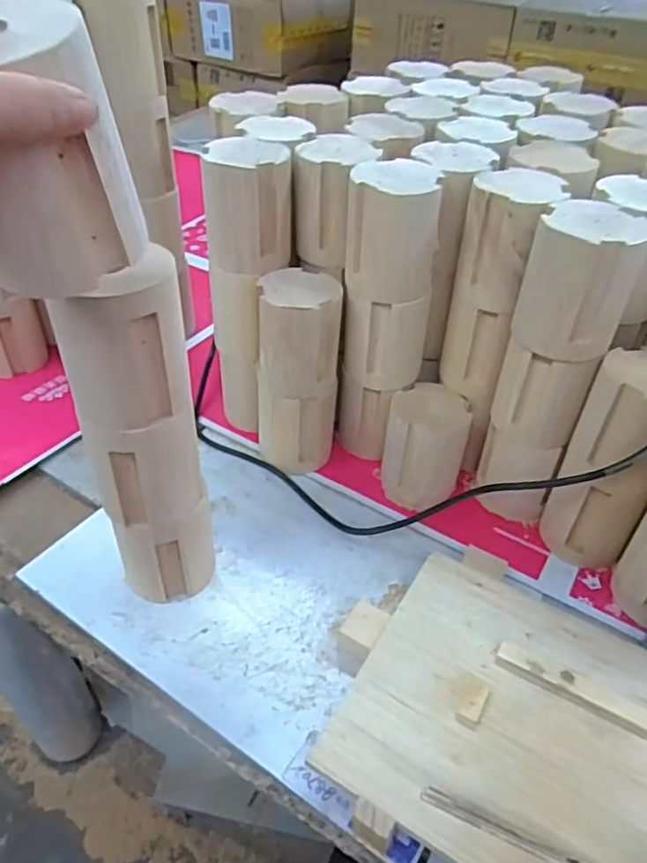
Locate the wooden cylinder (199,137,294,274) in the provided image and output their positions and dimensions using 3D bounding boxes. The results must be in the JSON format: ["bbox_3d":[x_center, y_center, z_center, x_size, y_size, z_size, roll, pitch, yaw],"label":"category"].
[{"bbox_3d":[-0.066,-0.205,0.565,0.075,0.098,0.078,3,42,1],"label":"wooden cylinder"}]

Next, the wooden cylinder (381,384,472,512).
[{"bbox_3d":[0.103,0.013,0.625,0.081,0.101,0.082,15,44,14],"label":"wooden cylinder"}]

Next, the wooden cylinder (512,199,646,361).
[{"bbox_3d":[0.201,-0.116,0.484,0.080,0.101,0.069,19,45,18],"label":"wooden cylinder"}]

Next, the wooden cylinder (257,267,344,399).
[{"bbox_3d":[-0.023,-0.097,0.601,0.084,0.098,0.085,1,42,-2],"label":"wooden cylinder"}]

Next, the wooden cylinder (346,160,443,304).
[{"bbox_3d":[0.061,-0.175,0.545,0.083,0.098,0.075,2,42,0],"label":"wooden cylinder"}]

